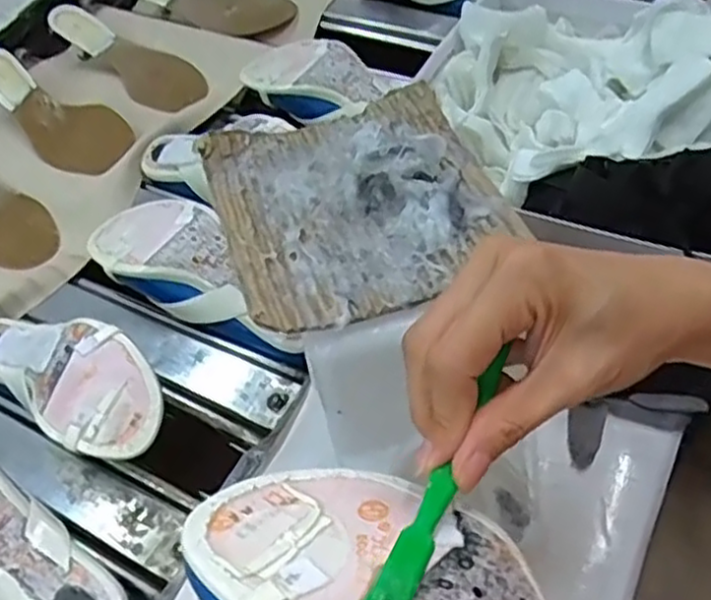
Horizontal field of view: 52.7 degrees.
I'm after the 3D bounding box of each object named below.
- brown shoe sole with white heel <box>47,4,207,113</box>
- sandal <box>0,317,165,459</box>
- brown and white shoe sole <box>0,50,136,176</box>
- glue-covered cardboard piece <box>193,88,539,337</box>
[{"bbox_3d":[-0.282,-0.301,0.892,0.226,0.029,0.071,33,60,9],"label":"brown shoe sole with white heel"},{"bbox_3d":[-0.234,0.058,0.577,0.222,0.074,0.082,29,60,26],"label":"sandal"},{"bbox_3d":[-0.345,-0.220,0.813,0.086,0.048,0.228,-40,58,-23],"label":"brown and white shoe sole"},{"bbox_3d":[-0.003,-0.065,0.414,0.152,0.028,0.161,-19,52,-6],"label":"glue-covered cardboard piece"}]

